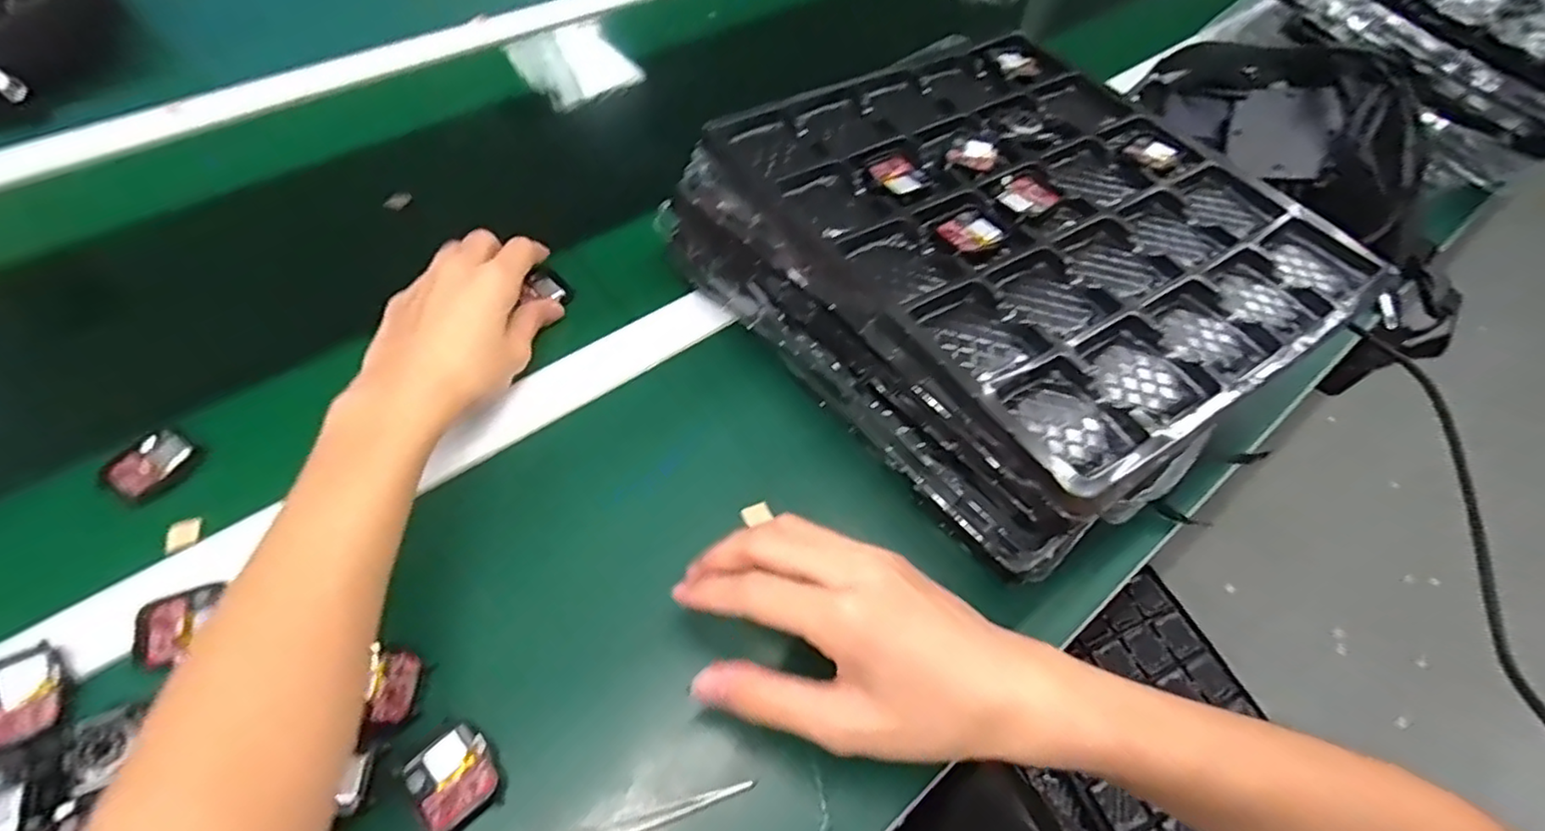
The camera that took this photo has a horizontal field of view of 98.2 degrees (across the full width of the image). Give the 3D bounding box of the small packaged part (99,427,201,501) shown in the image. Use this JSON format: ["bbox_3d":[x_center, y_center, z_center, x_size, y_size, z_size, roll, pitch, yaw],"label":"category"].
[{"bbox_3d":[-0.367,0.028,0.396,0.035,0.009,0.042,26,58,13],"label":"small packaged part"}]

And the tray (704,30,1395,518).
[{"bbox_3d":[0.167,-0.139,0.438,0.302,0.022,0.342,-28,62,-21],"label":"tray"}]

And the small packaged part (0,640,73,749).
[{"bbox_3d":[-0.356,0.132,0.314,0.037,0.006,0.043,-26,61,-20],"label":"small packaged part"}]

